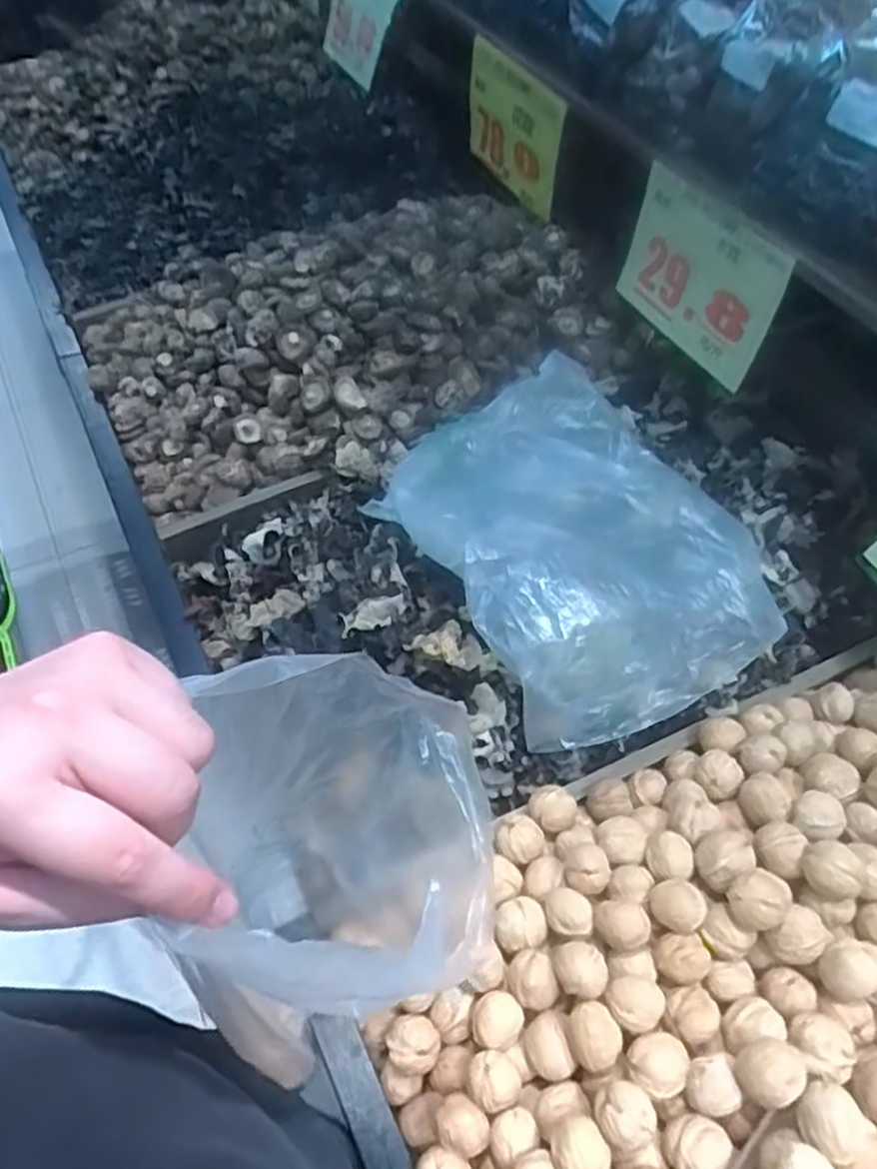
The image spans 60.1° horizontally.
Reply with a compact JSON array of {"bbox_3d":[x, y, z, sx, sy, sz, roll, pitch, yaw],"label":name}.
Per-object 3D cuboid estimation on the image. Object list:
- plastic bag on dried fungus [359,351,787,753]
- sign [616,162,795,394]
[{"bbox_3d":[0.115,-0.044,0.625,0.254,0.068,0.316,-26,59,-22],"label":"plastic bag on dried fungus"},{"bbox_3d":[0.274,-0.327,0.815,0.011,0.159,0.226,-20,56,-16],"label":"sign"}]

